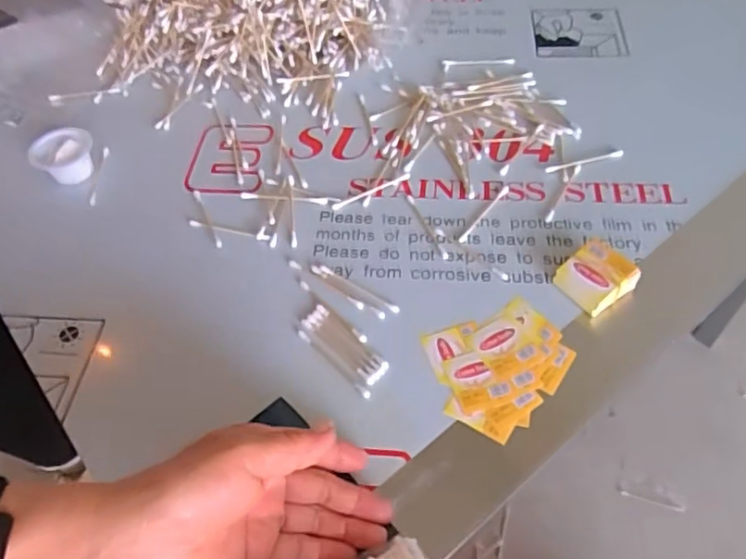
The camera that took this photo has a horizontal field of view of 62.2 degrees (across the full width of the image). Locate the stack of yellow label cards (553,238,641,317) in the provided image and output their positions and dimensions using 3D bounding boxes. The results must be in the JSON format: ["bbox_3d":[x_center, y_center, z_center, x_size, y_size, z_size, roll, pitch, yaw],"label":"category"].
[{"bbox_3d":[0.164,-0.001,0.454,0.046,0.024,0.043,-32,57,-19],"label":"stack of yellow label cards"}]

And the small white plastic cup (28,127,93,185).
[{"bbox_3d":[-0.277,-0.109,0.561,0.051,0.031,0.052,-2,53,2],"label":"small white plastic cup"}]

